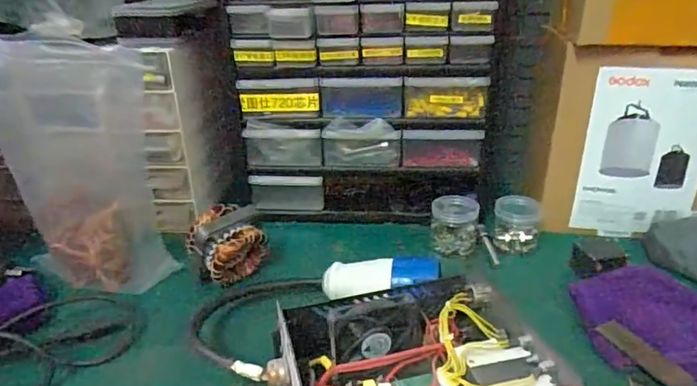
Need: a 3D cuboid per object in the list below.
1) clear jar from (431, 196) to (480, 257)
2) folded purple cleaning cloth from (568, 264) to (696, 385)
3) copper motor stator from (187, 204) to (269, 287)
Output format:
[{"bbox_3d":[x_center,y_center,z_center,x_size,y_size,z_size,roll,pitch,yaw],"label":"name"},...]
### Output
[{"bbox_3d":[0.146,0.043,0.695,0.065,0.058,0.053,4,26,11],"label":"clear jar"},{"bbox_3d":[0.317,0.129,0.528,0.124,0.028,0.144,-1,26,0],"label":"folded purple cleaning cloth"},{"bbox_3d":[-0.149,0.065,0.632,0.070,0.083,0.085,22,34,39],"label":"copper motor stator"}]

